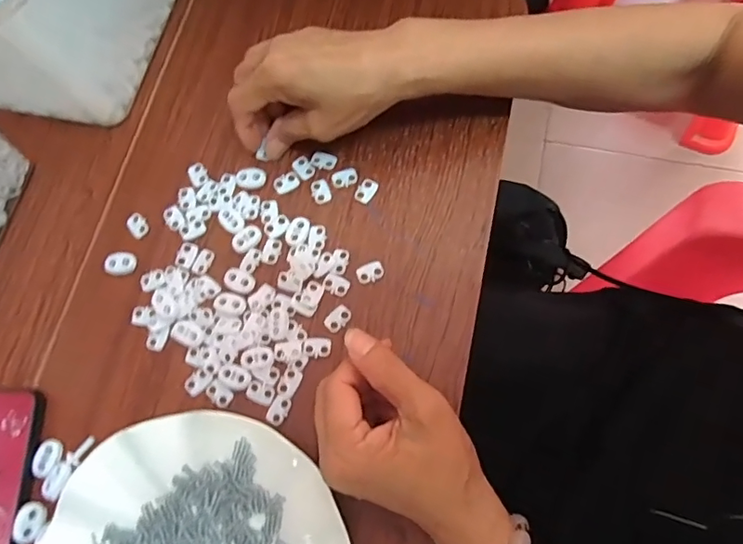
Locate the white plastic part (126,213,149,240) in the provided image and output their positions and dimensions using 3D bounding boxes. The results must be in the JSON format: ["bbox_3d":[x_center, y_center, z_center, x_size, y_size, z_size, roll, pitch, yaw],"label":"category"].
[{"bbox_3d":[-0.176,-0.036,0.389,0.014,0.004,0.020,-40,77,-9],"label":"white plastic part"}]

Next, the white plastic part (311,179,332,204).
[{"bbox_3d":[-0.038,-0.061,0.386,0.013,0.004,0.019,-20,75,-4],"label":"white plastic part"}]

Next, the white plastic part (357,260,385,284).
[{"bbox_3d":[-0.001,0.000,0.364,0.019,0.004,0.014,-27,72,-5],"label":"white plastic part"}]

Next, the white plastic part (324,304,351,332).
[{"bbox_3d":[-0.023,0.032,0.356,0.013,0.004,0.019,36,78,14],"label":"white plastic part"}]

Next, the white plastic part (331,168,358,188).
[{"bbox_3d":[-0.020,-0.071,0.388,0.019,0.004,0.013,-24,75,-5],"label":"white plastic part"}]

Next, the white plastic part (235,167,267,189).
[{"bbox_3d":[-0.092,-0.071,0.391,0.023,0.004,0.017,-1,72,3],"label":"white plastic part"}]

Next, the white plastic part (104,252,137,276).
[{"bbox_3d":[-0.185,-0.006,0.380,0.024,0.006,0.017,-1,72,3],"label":"white plastic part"}]

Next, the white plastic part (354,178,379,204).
[{"bbox_3d":[-0.004,-0.060,0.385,0.013,0.004,0.019,30,76,12],"label":"white plastic part"}]

